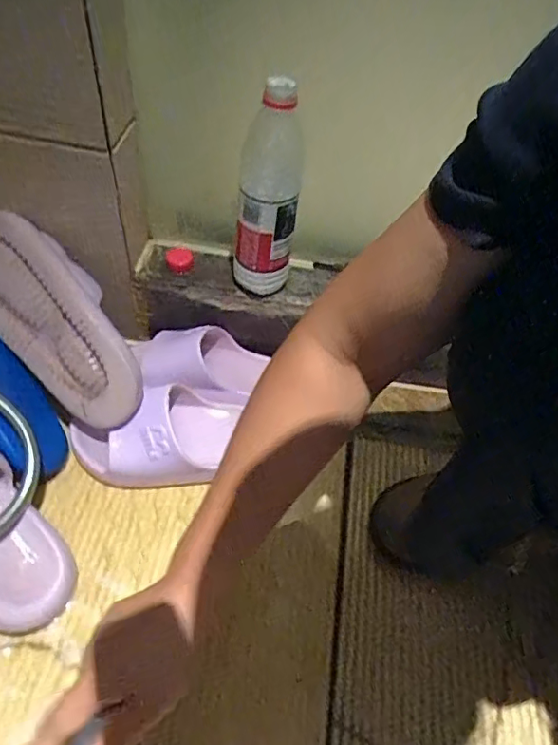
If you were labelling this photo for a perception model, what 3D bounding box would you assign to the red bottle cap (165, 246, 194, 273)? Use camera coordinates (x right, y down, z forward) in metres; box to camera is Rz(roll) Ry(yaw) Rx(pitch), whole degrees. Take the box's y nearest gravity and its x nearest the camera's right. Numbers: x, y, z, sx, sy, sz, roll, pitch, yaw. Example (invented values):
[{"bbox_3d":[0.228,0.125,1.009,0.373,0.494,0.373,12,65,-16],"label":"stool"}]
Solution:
[{"bbox_3d":[-0.117,-0.132,0.630,0.030,0.016,0.030,3,51,-4],"label":"red bottle cap"}]

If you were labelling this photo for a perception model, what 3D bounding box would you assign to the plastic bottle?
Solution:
[{"bbox_3d":[-0.012,-0.174,0.547,0.061,0.215,0.052,8,50,0],"label":"plastic bottle"}]

